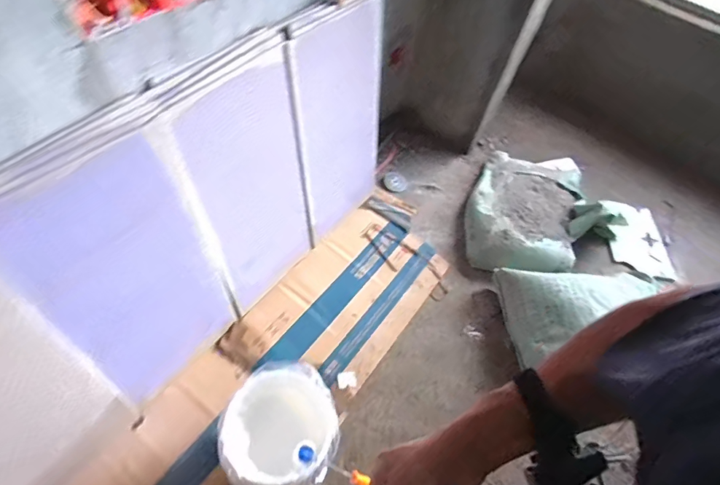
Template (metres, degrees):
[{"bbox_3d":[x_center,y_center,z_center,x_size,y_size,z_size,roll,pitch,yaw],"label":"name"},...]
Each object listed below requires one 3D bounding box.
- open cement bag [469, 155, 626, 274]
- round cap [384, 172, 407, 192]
[{"bbox_3d":[0.730,-0.136,1.807,0.530,0.186,0.600,11,55,-2],"label":"open cement bag"},{"bbox_3d":[0.161,-0.278,1.960,0.111,0.014,0.093,14,70,-14],"label":"round cap"}]

